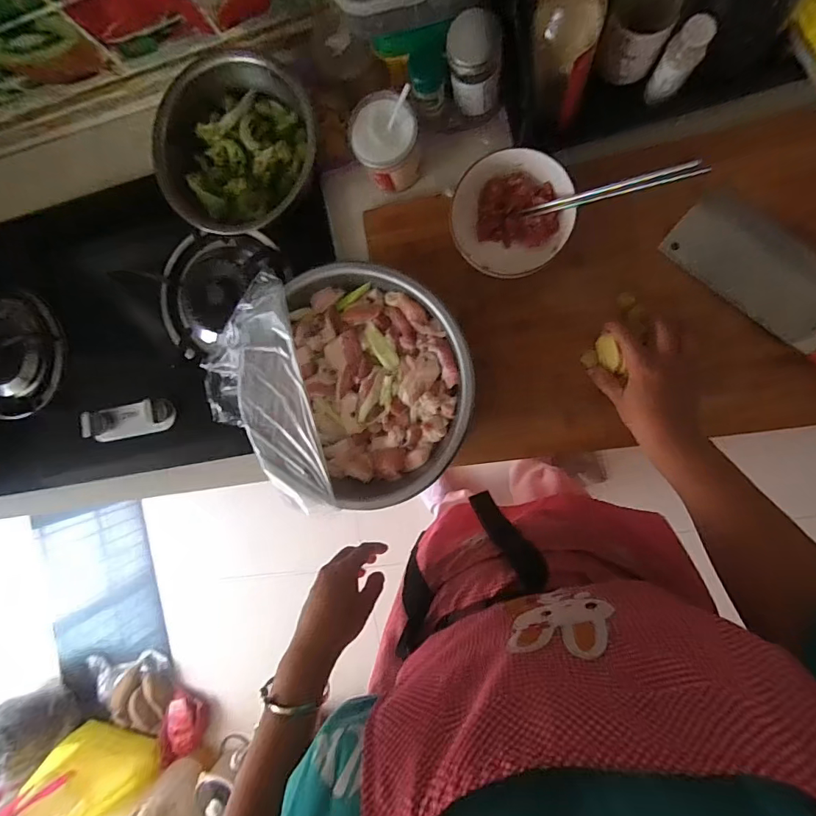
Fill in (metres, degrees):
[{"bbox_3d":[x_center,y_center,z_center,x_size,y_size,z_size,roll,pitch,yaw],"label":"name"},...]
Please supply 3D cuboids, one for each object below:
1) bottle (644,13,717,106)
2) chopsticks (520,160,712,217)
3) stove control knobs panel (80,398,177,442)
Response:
[{"bbox_3d":[0.293,-0.375,0.481,0.036,0.095,0.031,24,97,7],"label":"bottle"},{"bbox_3d":[0.212,-0.232,0.478,0.180,0.015,0.013,5,95,43],"label":"chopsticks"},{"bbox_3d":[-0.426,0.019,0.681,0.137,0.044,0.050,-10,91,10],"label":"stove control knobs panel"}]

